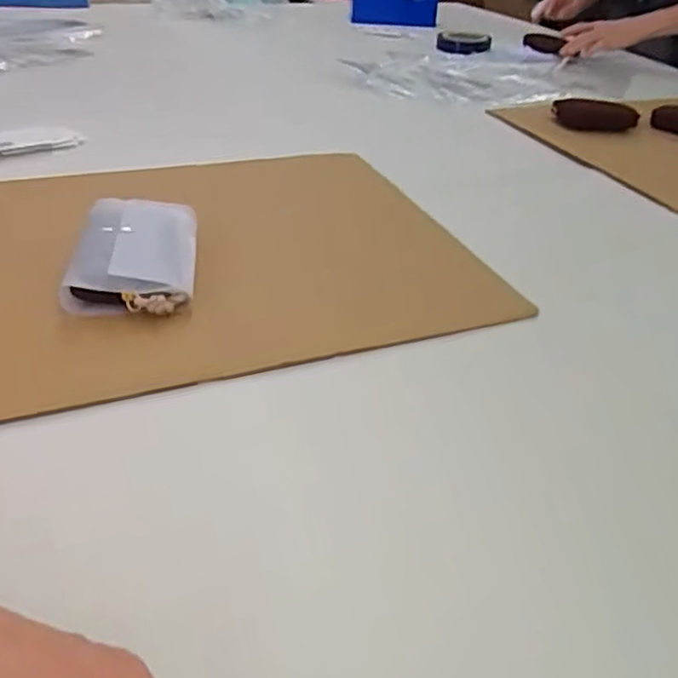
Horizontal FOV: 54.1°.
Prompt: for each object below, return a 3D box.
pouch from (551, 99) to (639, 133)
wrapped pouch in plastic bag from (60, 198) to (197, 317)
[{"bbox_3d":[0.368,-0.322,0.958,0.117,0.031,0.052,15,37,14],"label":"pouch"},{"bbox_3d":[-0.166,-0.069,0.543,0.095,0.039,0.139,-1,36,-7],"label":"wrapped pouch in plastic bag"}]

